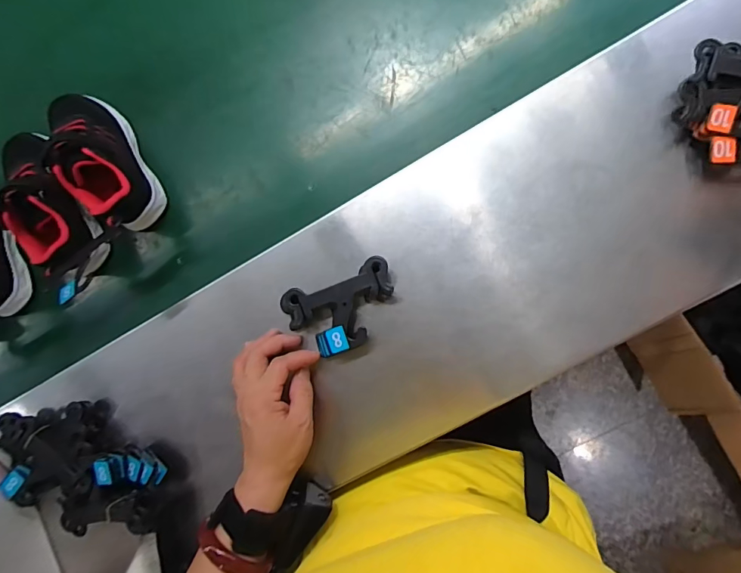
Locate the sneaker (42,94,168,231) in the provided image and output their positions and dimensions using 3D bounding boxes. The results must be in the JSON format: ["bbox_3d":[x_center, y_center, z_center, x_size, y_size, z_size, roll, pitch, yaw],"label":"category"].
[{"bbox_3d":[-0.292,-0.138,0.453,0.070,0.073,0.164,-32,86,5],"label":"sneaker"}]

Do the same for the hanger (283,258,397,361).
[{"bbox_3d":[-0.027,0.023,0.412,0.107,0.022,0.071,-21,84,8],"label":"hanger"}]

